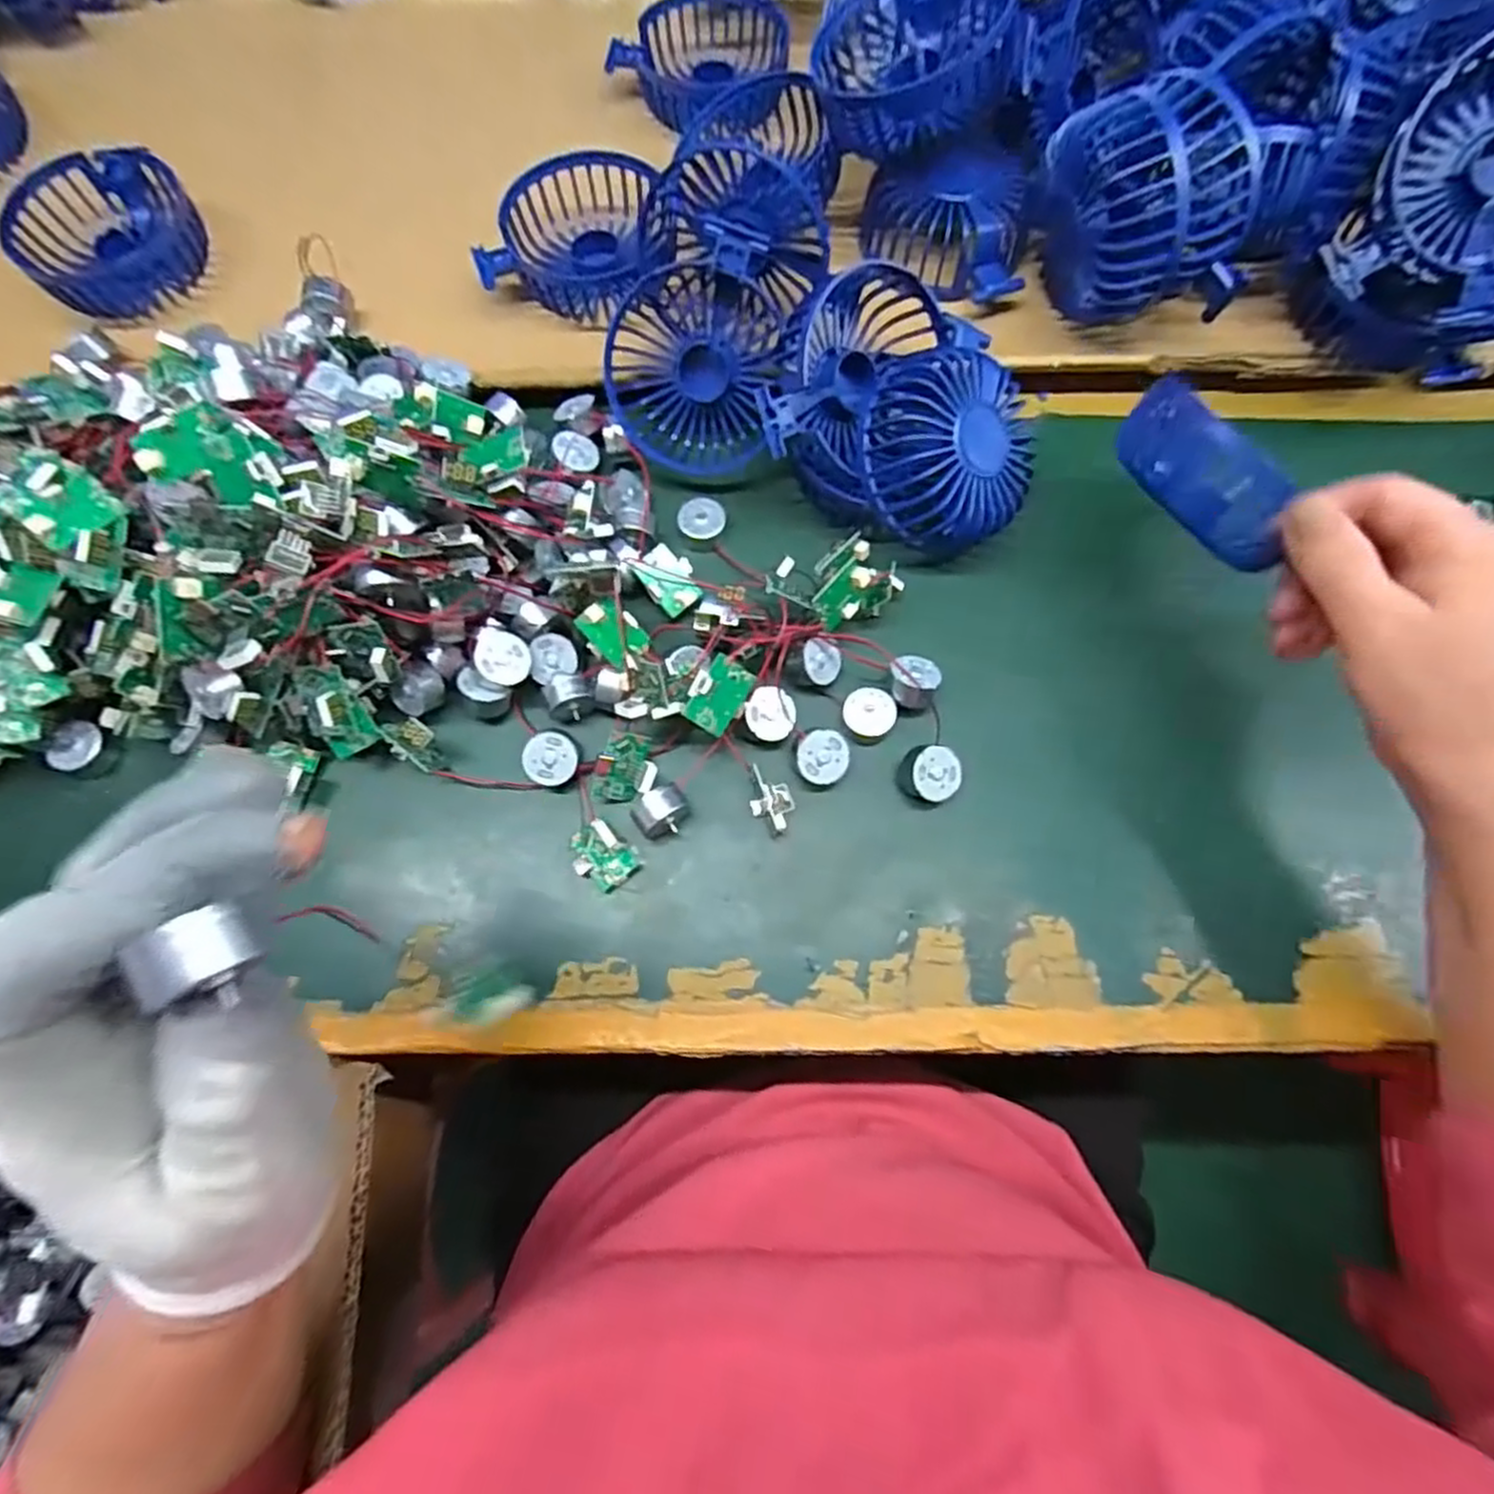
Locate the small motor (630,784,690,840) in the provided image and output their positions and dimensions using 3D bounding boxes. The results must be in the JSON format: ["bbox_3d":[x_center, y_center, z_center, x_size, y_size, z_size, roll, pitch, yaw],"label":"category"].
[{"bbox_3d":[-0.036,0.029,0.319,0.024,0.025,0.017,-37,76,-10],"label":"small motor"}]

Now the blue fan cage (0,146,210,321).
[{"bbox_3d":[-0.333,-0.270,0.391,0.085,0.031,0.084,-37,76,-10],"label":"blue fan cage"}]

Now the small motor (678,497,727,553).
[{"bbox_3d":[-0.023,-0.111,0.372,0.022,0.015,0.023,0,73,1],"label":"small motor"}]

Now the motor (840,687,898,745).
[{"bbox_3d":[0.055,-0.014,0.336,0.023,0.009,0.024,0,73,1],"label":"motor"}]

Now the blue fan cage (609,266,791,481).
[{"bbox_3d":[-0.025,-0.182,0.363,0.078,0.034,0.085,2,112,6],"label":"blue fan cage"}]

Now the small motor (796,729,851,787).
[{"bbox_3d":[0.033,0.005,0.327,0.022,0.017,0.023,0,73,1],"label":"small motor"}]

